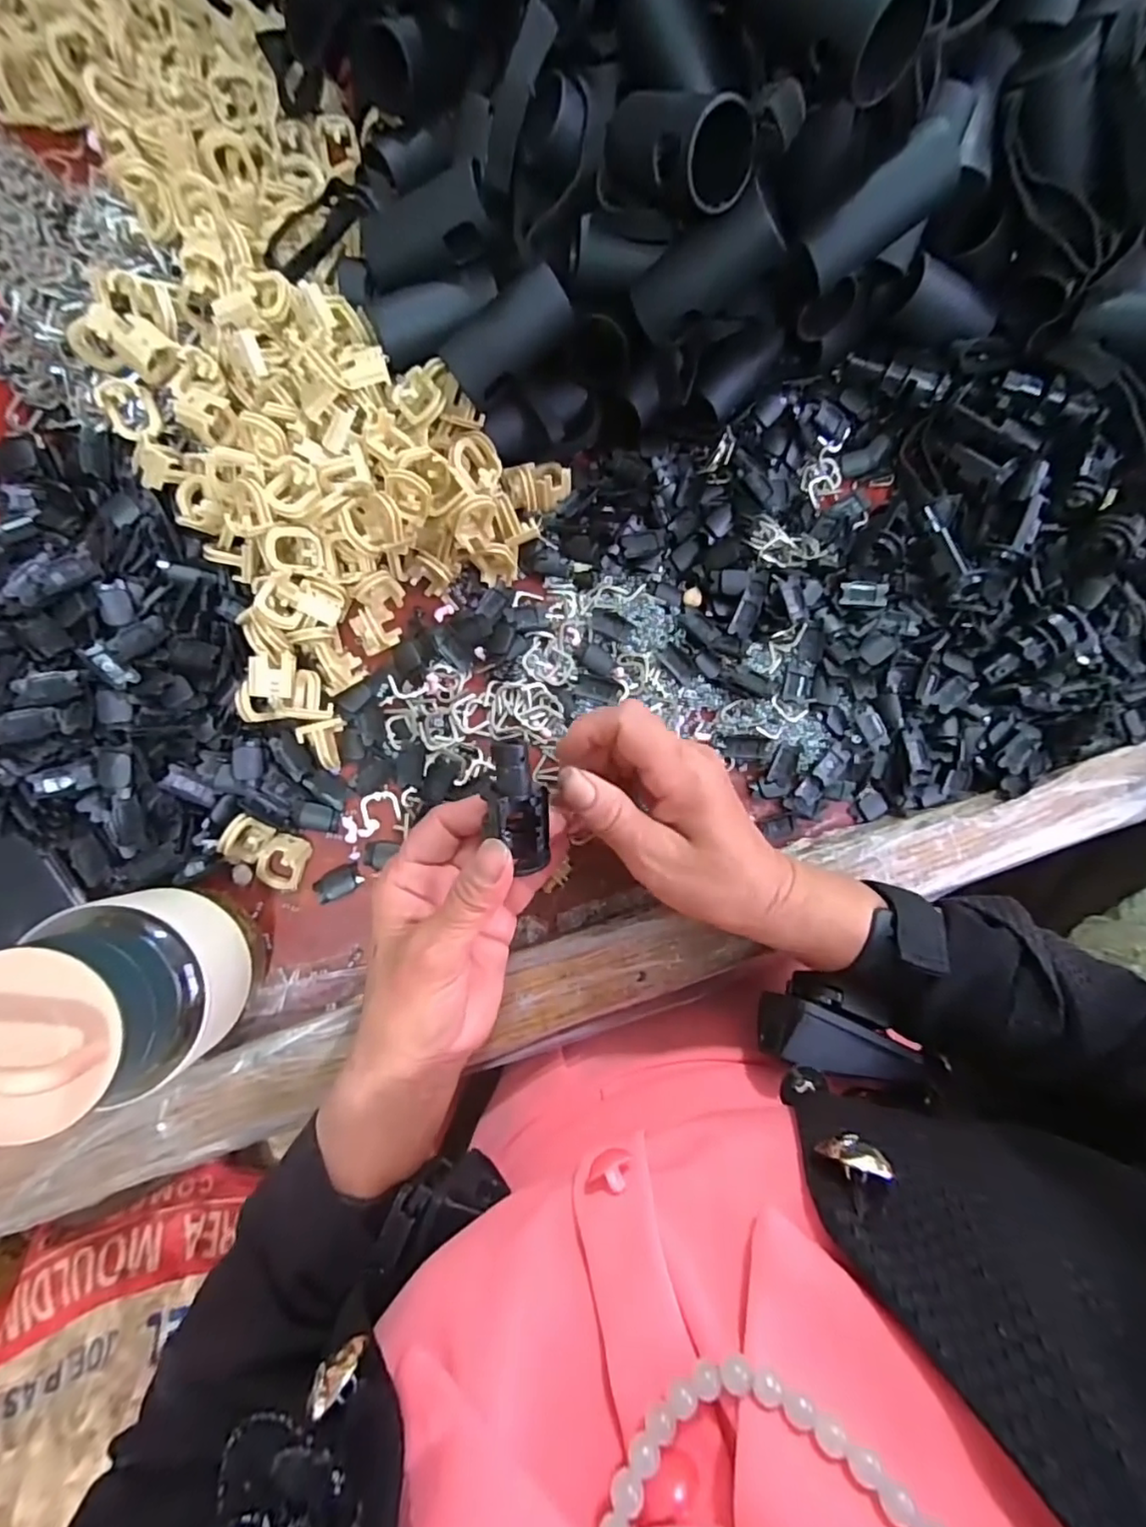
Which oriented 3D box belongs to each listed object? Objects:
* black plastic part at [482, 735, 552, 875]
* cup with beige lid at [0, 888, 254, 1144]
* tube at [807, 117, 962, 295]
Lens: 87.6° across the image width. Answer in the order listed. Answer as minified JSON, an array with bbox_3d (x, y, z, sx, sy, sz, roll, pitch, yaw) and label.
[{"bbox_3d":[-0.023,0.016,0.242,0.025,0.016,0.057,-14,122,-7],"label":"black plastic part"},{"bbox_3d":[-0.171,0.089,0.221,0.061,0.109,0.072,-8,88,-7],"label":"cup with beige lid"},{"bbox_3d":[0.128,-0.229,0.249,0.061,0.017,0.022,-35,91,19],"label":"tube"}]

